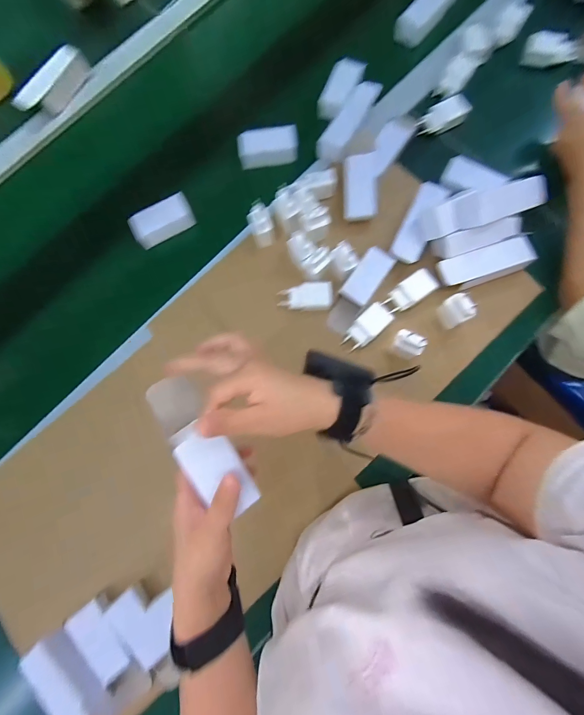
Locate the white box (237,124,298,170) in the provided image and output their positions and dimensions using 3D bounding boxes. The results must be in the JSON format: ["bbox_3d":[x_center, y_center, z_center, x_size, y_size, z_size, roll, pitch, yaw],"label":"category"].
[{"bbox_3d":[-0.041,-0.363,0.569,0.101,0.032,0.048,-10,78,-1],"label":"white box"}]

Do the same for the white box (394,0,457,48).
[{"bbox_3d":[0.270,-0.664,0.610,0.057,0.044,0.204,37,81,8],"label":"white box"}]

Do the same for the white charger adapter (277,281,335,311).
[{"bbox_3d":[0.021,-0.094,0.503,0.080,0.020,0.040,1,78,1],"label":"white charger adapter"}]

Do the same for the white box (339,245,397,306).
[{"bbox_3d":[0.115,-0.122,0.496,0.043,0.019,0.089,35,81,8],"label":"white box"}]

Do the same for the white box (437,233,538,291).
[{"bbox_3d":[0.287,-0.139,0.488,0.130,0.032,0.046,-17,78,-2],"label":"white box"}]

